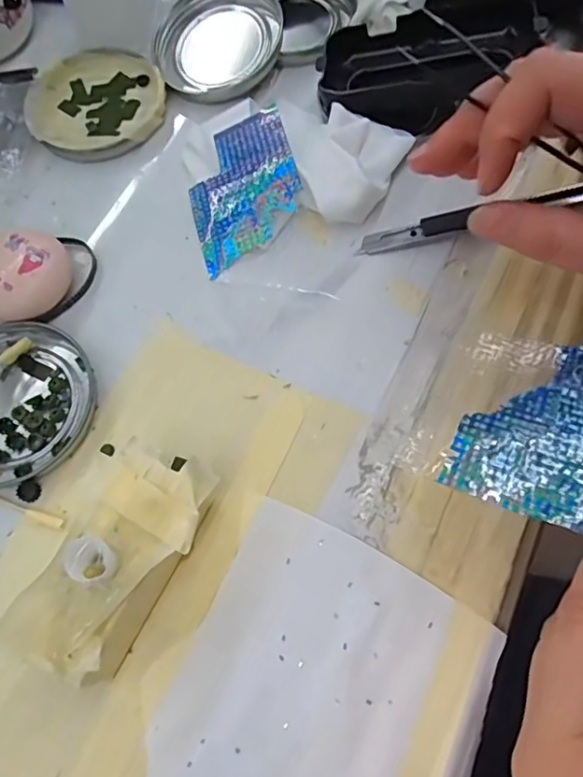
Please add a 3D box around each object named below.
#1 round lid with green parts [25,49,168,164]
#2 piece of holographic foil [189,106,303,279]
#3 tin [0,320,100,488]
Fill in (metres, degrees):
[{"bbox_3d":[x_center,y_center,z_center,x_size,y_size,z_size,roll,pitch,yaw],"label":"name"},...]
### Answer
[{"bbox_3d":[-0.113,-0.167,0.318,0.078,0.007,0.078,-1,69,3],"label":"round lid with green parts"},{"bbox_3d":[-0.026,-0.106,0.284,0.059,0.004,0.082,-21,70,13],"label":"piece of holographic foil"},{"bbox_3d":[-0.133,0.006,0.253,0.080,0.008,0.076,-1,69,3],"label":"tin"}]

